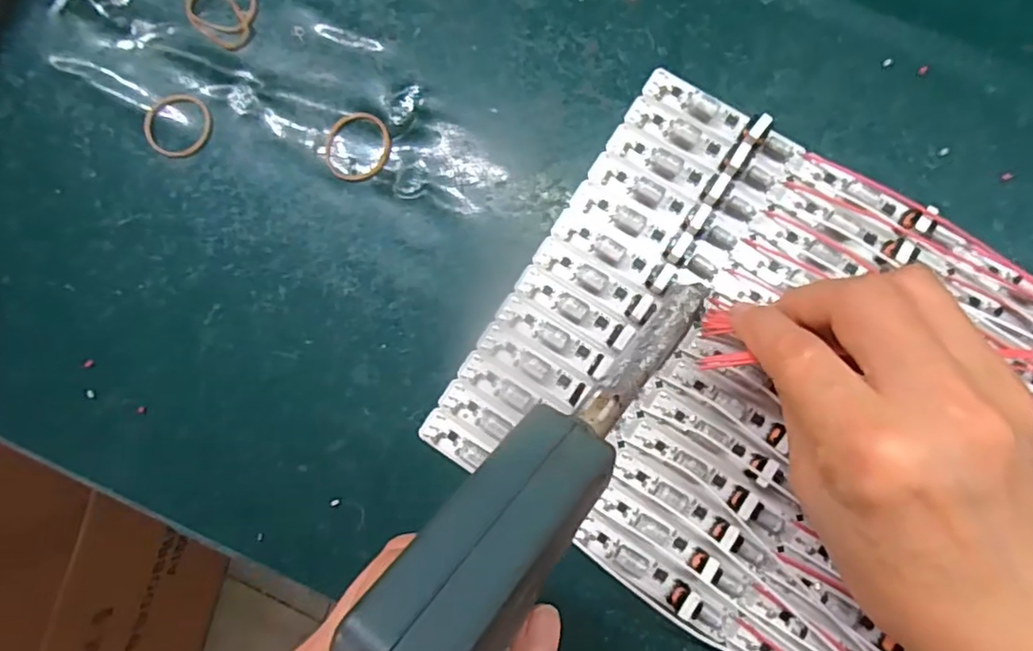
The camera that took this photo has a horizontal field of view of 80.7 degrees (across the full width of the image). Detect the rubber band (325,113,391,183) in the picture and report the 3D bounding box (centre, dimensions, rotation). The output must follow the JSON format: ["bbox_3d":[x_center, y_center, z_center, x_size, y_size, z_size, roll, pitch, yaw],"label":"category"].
[{"bbox_3d":[-0.073,-0.082,0.281,0.029,0.004,0.032,11,85,7],"label":"rubber band"}]

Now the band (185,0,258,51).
[{"bbox_3d":[-0.143,-0.155,0.295,0.041,0.004,0.032,35,88,8],"label":"band"}]

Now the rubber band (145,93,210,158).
[{"bbox_3d":[-0.163,-0.096,0.291,0.031,0.004,0.031,-1,84,5],"label":"rubber band"}]

